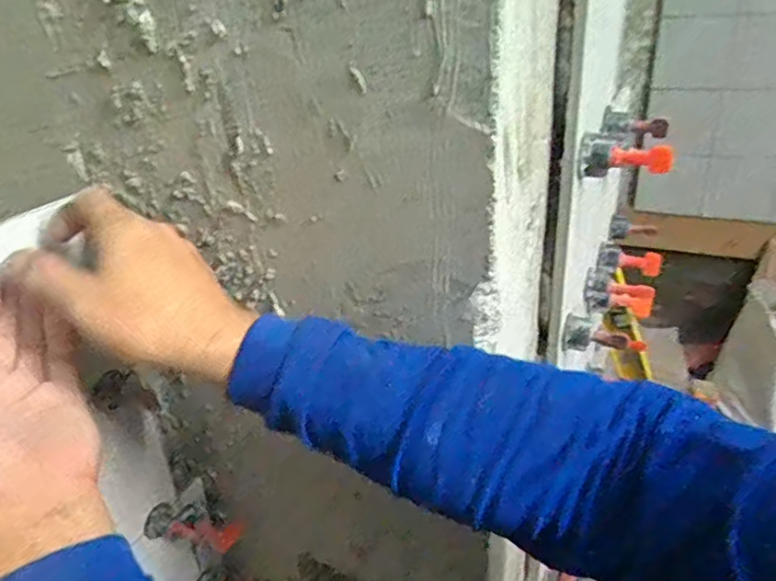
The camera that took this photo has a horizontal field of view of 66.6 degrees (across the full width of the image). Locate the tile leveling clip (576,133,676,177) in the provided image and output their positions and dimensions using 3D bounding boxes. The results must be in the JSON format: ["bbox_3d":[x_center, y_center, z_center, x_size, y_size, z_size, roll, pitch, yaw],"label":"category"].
[{"bbox_3d":[0.163,-0.093,0.408,0.060,0.029,0.022,6,29,17],"label":"tile leveling clip"}]

